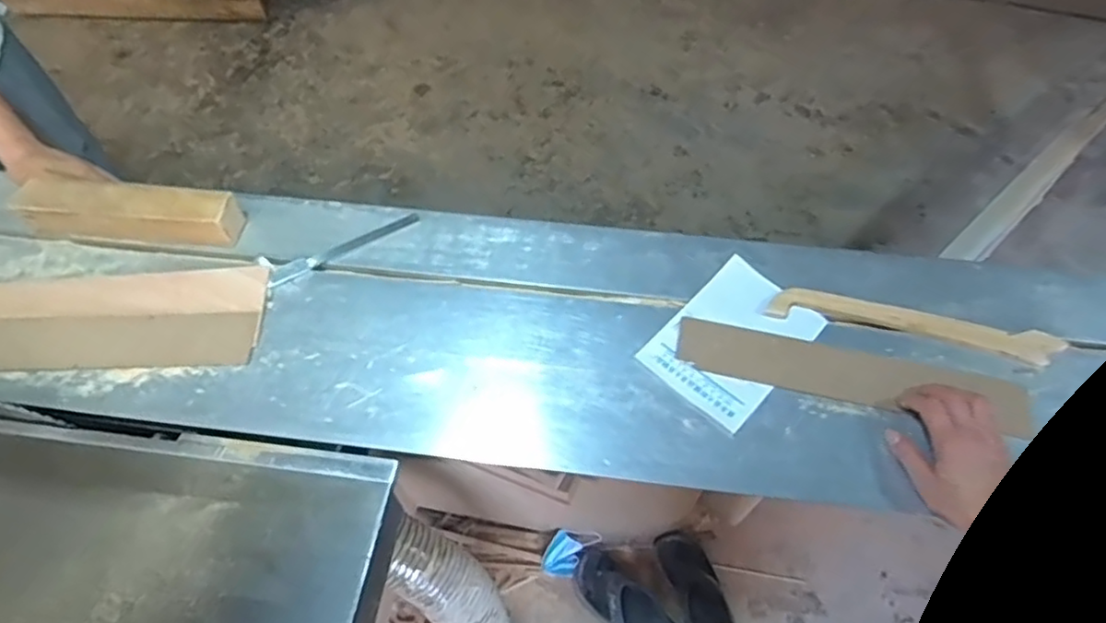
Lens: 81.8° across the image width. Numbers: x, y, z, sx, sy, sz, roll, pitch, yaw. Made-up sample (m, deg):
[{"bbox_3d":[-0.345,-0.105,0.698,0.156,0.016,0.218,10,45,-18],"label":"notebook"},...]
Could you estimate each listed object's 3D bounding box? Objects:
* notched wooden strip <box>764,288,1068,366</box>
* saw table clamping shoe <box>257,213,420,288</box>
[{"bbox_3d":[0.446,0.017,0.791,0.348,0.022,0.048,8,57,7],"label":"notched wooden strip"},{"bbox_3d":[-0.283,-0.089,0.861,0.212,0.013,0.053,-23,58,-13],"label":"saw table clamping shoe"}]

